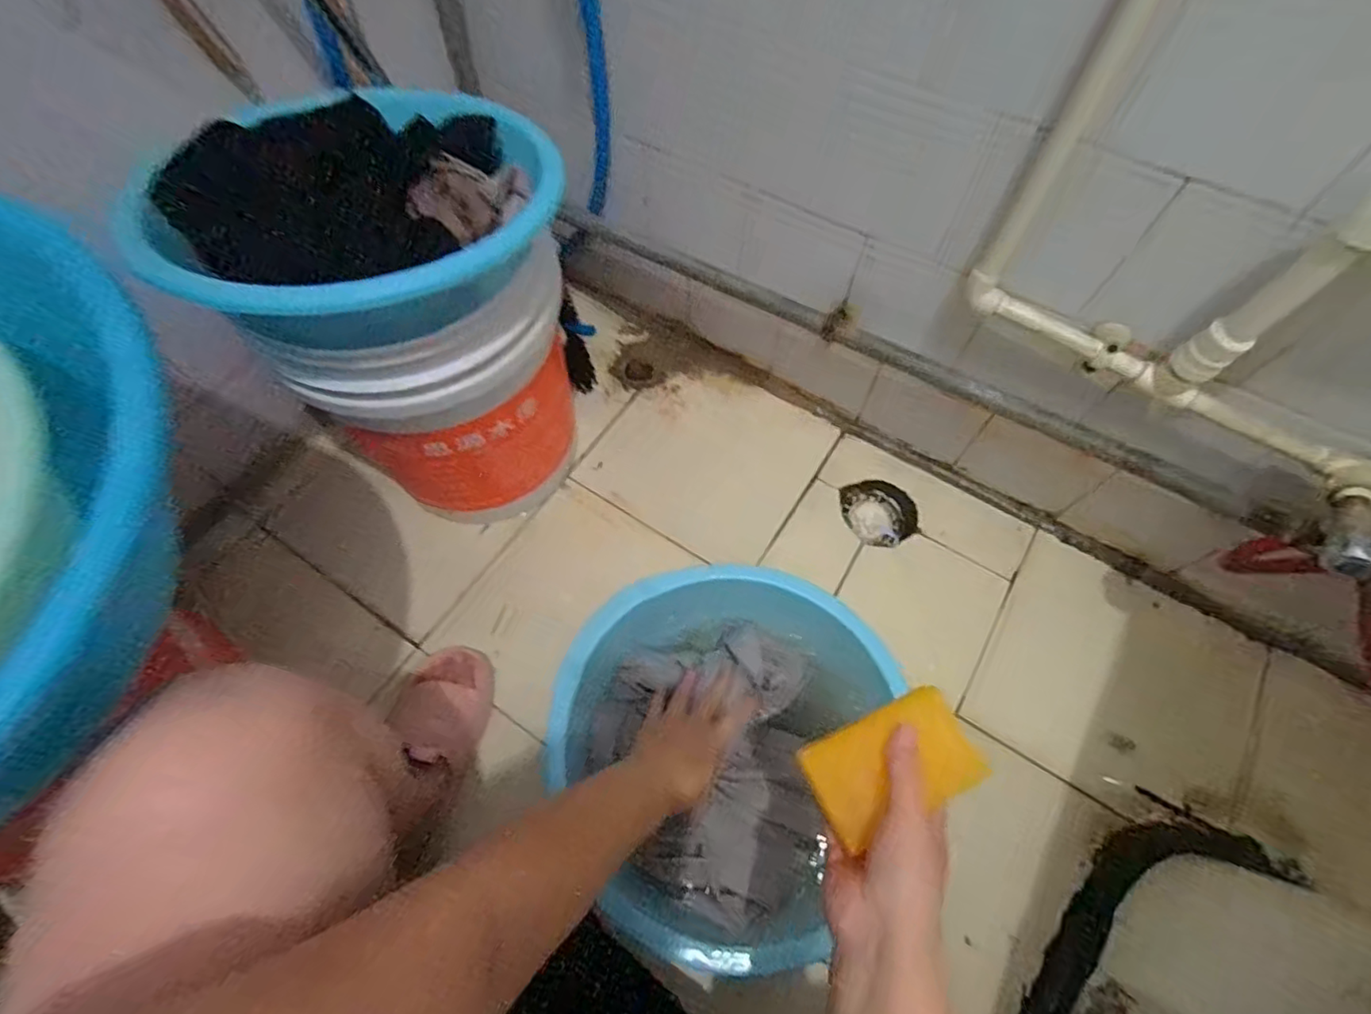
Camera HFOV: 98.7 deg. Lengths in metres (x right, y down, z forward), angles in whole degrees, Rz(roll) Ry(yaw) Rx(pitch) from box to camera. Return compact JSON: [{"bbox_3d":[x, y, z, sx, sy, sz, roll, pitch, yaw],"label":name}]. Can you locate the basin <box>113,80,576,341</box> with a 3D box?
[{"bbox_3d":[-0.269,-0.256,0.510,0.265,0.099,0.301,41,71,18],"label":"basin"}]

